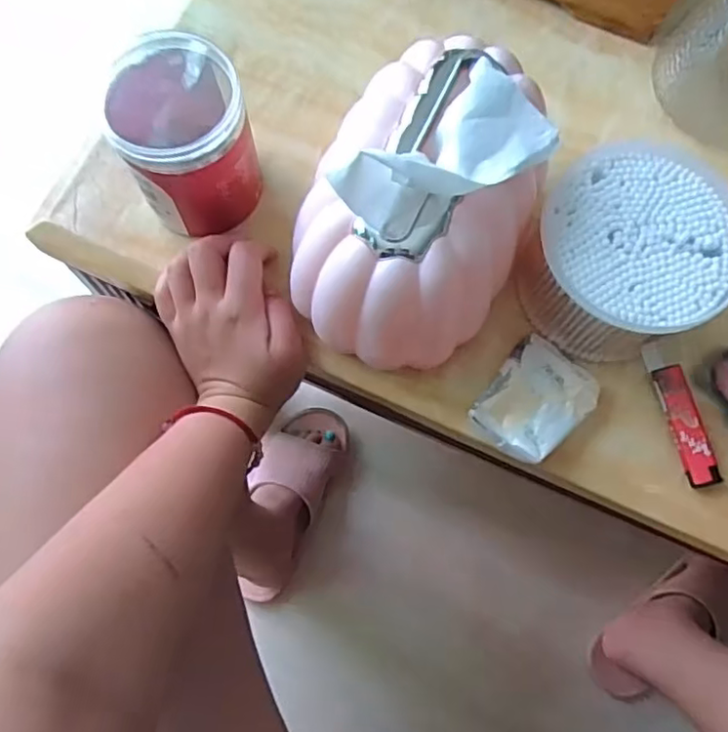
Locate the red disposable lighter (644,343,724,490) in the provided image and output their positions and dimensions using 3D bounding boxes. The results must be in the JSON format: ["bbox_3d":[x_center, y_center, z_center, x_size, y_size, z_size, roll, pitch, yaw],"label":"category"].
[{"bbox_3d":[0.208,0.030,0.409,0.020,0.012,0.097,-13,74,-4],"label":"red disposable lighter"}]

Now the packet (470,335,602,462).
[{"bbox_3d":[0.111,0.023,0.408,0.058,0.017,0.077,41,77,11],"label":"packet"}]

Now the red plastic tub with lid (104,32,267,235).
[{"bbox_3d":[-0.112,-0.143,0.405,0.078,0.106,0.072,0,73,0],"label":"red plastic tub with lid"}]

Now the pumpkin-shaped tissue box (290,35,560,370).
[{"bbox_3d":[0.038,-0.096,0.375,0.121,0.136,0.173,25,75,6],"label":"pumpkin-shaped tissue box"}]

